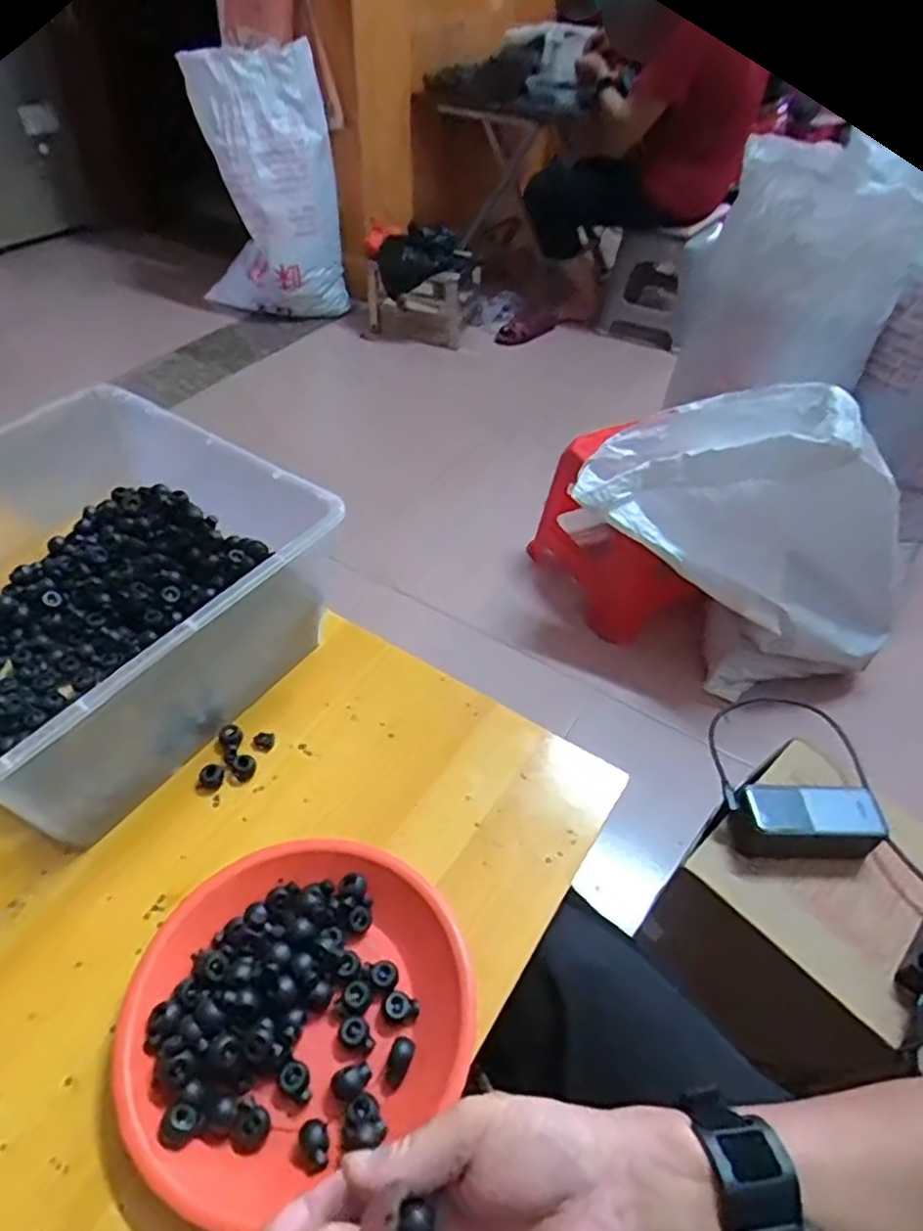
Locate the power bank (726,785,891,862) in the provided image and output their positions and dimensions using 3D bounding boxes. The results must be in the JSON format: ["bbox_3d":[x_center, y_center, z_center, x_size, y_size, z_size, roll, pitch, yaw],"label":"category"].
[{"bbox_3d":[0.343,0.207,0.707,0.129,0.067,0.055,5,47,1],"label":"power bank"}]

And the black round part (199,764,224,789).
[{"bbox_3d":[-0.187,0.121,0.526,0.017,0.010,0.016,2,47,-2],"label":"black round part"}]

